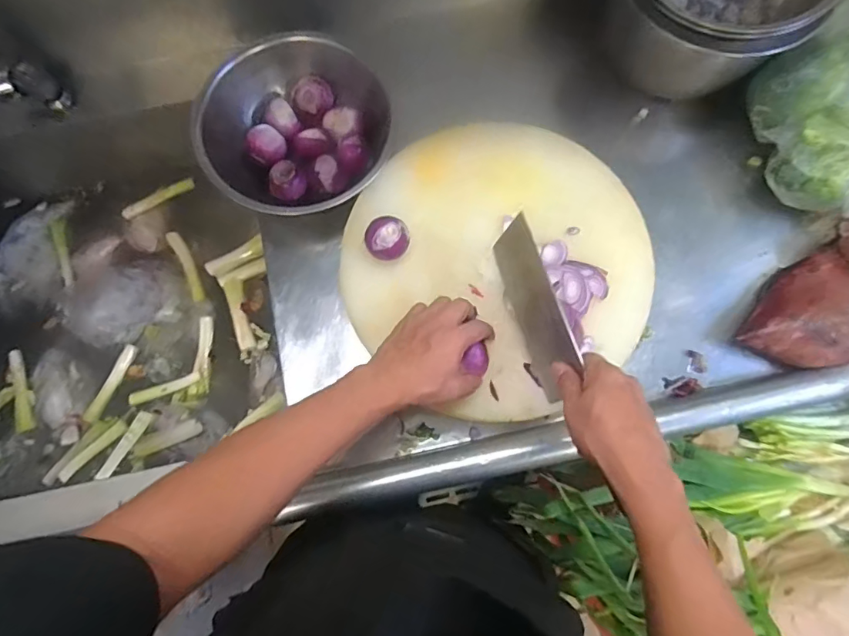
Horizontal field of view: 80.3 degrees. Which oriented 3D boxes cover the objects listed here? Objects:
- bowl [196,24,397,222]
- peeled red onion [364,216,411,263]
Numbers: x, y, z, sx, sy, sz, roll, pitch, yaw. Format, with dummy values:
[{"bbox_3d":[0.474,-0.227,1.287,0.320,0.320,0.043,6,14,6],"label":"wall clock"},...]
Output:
[{"bbox_3d":[-0.171,-0.232,0.657,0.217,0.099,0.230,0,77,0],"label":"bowl"},{"bbox_3d":[-0.042,-0.090,0.575,0.050,0.050,0.045,-9,77,-2],"label":"peeled red onion"}]

